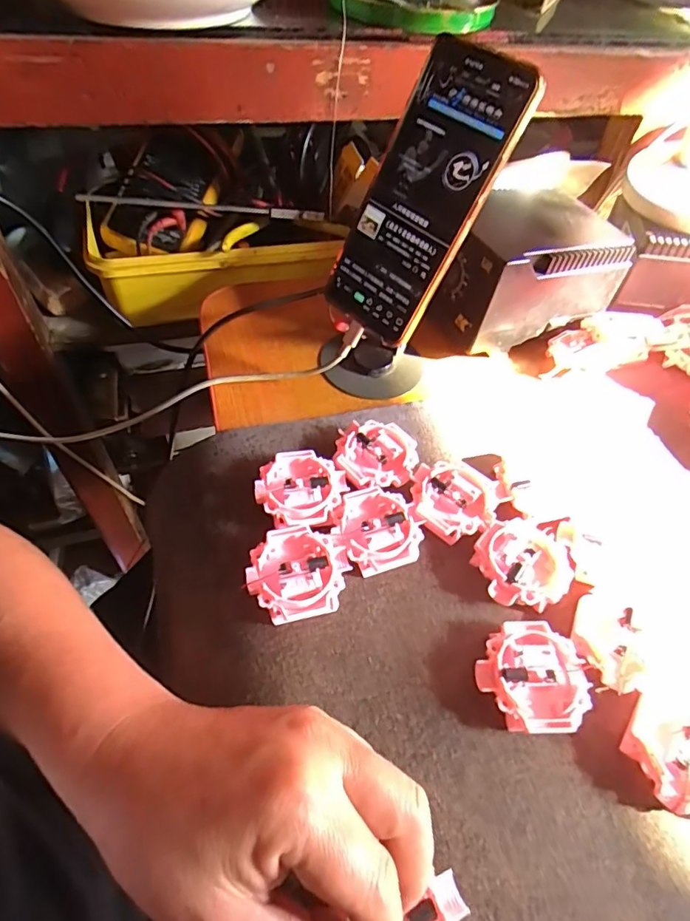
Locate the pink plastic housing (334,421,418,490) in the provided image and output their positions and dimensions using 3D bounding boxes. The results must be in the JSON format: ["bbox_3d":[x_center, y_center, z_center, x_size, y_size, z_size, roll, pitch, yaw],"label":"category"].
[{"bbox_3d":[0.020,-0.001,0.343,0.051,0.019,0.051,2,52,-3],"label":"pink plastic housing"}]

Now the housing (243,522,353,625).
[{"bbox_3d":[-0.026,0.062,0.287,0.054,0.017,0.049,-11,54,-13],"label":"housing"}]

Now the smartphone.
[{"bbox_3d":[0.045,-0.161,0.325,0.075,0.165,0.010,44,31,25],"label":"smartphone"}]

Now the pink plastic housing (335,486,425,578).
[{"bbox_3d":[0.020,0.041,0.309,0.050,0.015,0.050,-15,55,-16],"label":"pink plastic housing"}]

